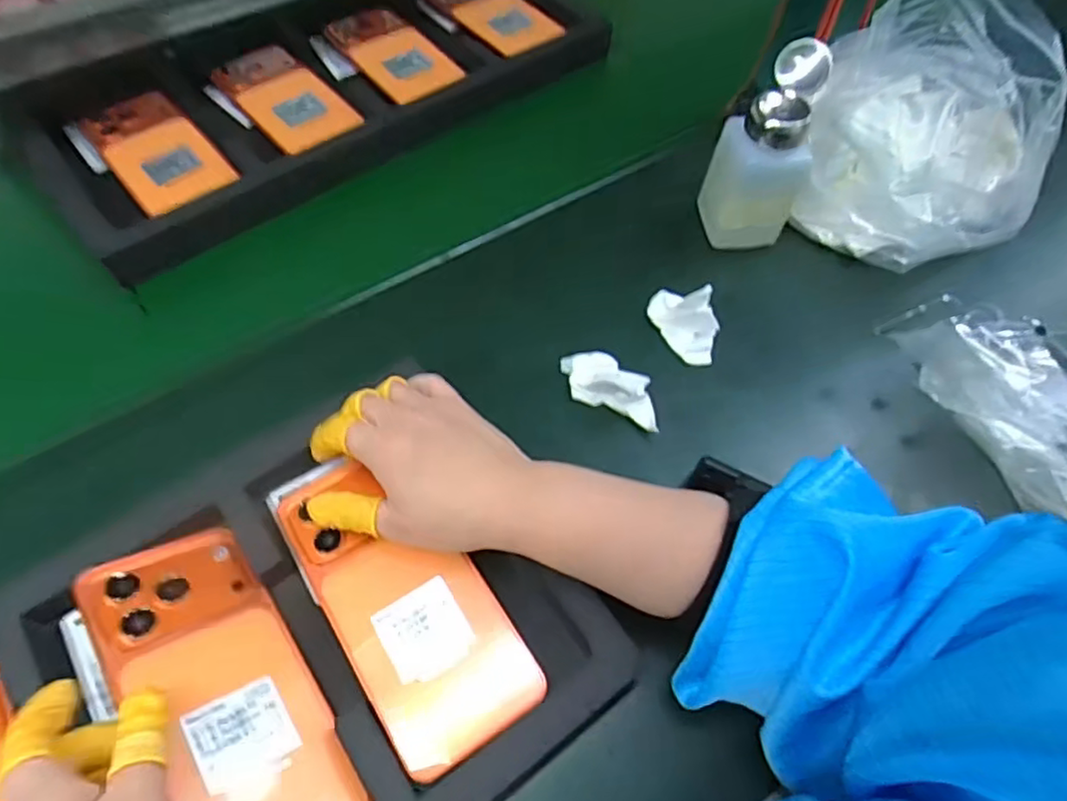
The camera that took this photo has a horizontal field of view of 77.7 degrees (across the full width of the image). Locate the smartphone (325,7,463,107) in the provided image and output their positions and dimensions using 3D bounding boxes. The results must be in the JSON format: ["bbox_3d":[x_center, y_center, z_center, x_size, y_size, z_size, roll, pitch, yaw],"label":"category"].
[{"bbox_3d":[-0.130,-0.323,0.612,0.072,0.006,0.166,-31,62,-17],"label":"smartphone"}]

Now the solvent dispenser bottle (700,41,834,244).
[{"bbox_3d":[0.157,-0.171,0.462,0.065,0.127,0.064,14,59,10],"label":"solvent dispenser bottle"}]

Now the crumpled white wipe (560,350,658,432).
[{"bbox_3d":[0.047,-0.012,0.416,0.033,0.033,0.074,-34,63,-18],"label":"crumpled white wipe"}]

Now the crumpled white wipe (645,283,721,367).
[{"bbox_3d":[0.103,-0.057,0.447,0.030,0.036,0.059,-24,60,-13],"label":"crumpled white wipe"}]

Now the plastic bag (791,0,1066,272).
[{"bbox_3d":[0.263,-0.183,0.446,0.141,0.150,0.107,23,61,15],"label":"plastic bag"}]

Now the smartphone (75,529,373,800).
[{"bbox_3d":[-0.141,0.133,0.304,0.072,0.009,0.161,-18,58,-41],"label":"smartphone"}]

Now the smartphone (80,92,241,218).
[{"bbox_3d":[-0.304,-0.202,0.536,0.074,0.011,0.146,-35,63,-19],"label":"smartphone"}]

